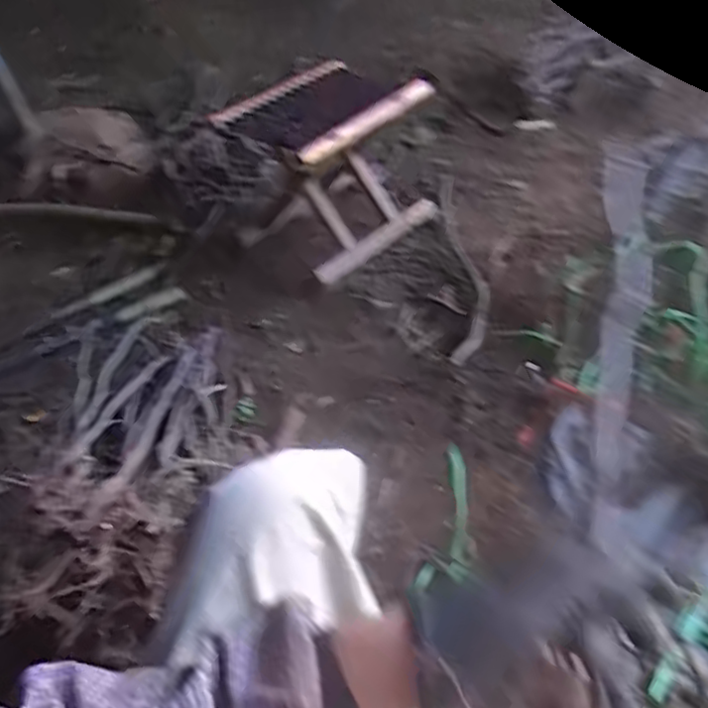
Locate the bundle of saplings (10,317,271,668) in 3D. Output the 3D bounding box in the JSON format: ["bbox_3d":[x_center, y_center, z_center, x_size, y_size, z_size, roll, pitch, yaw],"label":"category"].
[{"bbox_3d":[-0.314,0.129,1.049,0.207,0.193,0.633,-7,26,0],"label":"bundle of saplings"}]

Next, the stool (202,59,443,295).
[{"bbox_3d":[-0.047,-0.381,1.421,0.365,0.291,0.301,-39,53,-21],"label":"stool"}]

